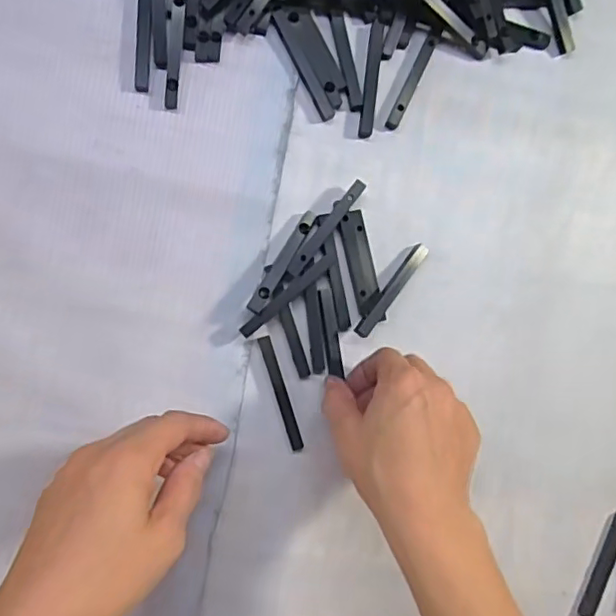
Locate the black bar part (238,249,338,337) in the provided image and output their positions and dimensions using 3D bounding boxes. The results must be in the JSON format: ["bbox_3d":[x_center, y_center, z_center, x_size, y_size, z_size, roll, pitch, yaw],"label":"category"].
[{"bbox_3d":[-0.011,-0.009,0.384,0.080,0.007,0.010,-40,95,-7],"label":"black bar part"}]

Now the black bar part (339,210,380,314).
[{"bbox_3d":[0.035,-0.031,0.393,0.016,0.004,0.066,-13,91,-9],"label":"black bar part"}]

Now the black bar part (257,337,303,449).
[{"bbox_3d":[-0.017,0.056,0.386,0.008,0.005,0.076,-17,92,-9],"label":"black bar part"}]

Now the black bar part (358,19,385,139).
[{"bbox_3d":[0.042,-0.154,0.397,0.010,0.006,0.079,7,88,-9],"label":"black bar part"}]

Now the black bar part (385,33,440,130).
[{"bbox_3d":[0.071,-0.153,0.401,0.008,0.006,0.070,26,85,-8],"label":"black bar part"}]

